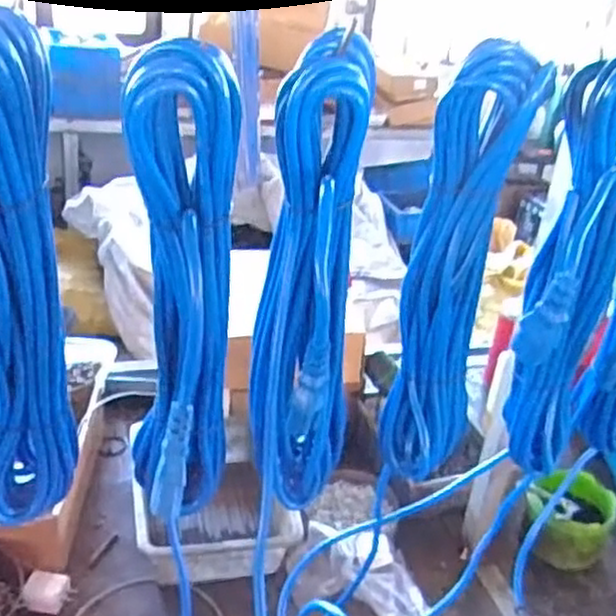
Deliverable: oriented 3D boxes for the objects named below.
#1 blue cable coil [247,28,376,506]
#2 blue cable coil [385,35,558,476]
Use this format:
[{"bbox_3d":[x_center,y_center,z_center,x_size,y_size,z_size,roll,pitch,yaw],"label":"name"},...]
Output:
[{"bbox_3d":[0.000,-0.003,0.511,0.072,0.344,0.061,8,26,3],"label":"blue cable coil"},{"bbox_3d":[0.107,-0.017,0.538,0.066,0.332,0.050,10,26,7],"label":"blue cable coil"}]

